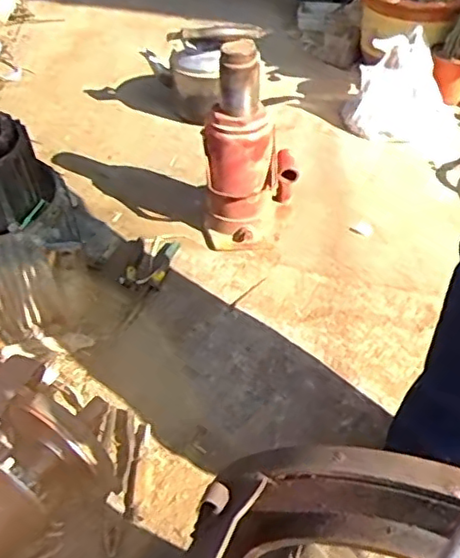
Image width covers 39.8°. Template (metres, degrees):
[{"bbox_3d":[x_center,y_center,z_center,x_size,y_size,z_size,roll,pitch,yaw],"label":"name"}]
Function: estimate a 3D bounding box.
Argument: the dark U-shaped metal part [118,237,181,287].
[{"bbox_3d":[-0.144,-0.034,1.161,0.078,0.013,0.133,7,40,7],"label":"dark U-shaped metal part"}]

